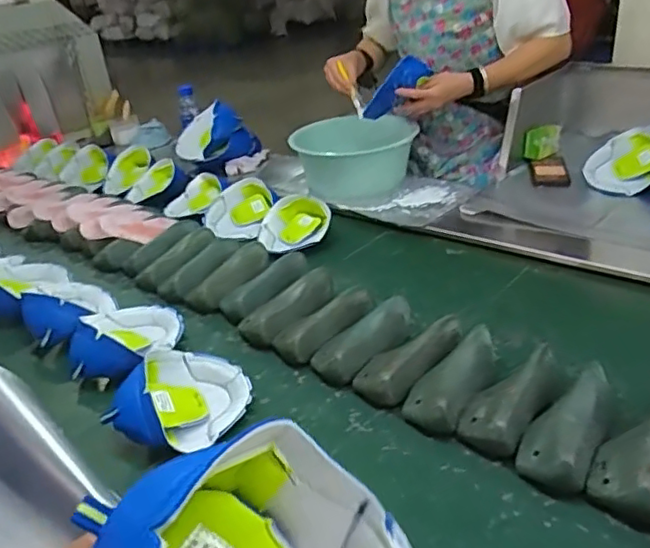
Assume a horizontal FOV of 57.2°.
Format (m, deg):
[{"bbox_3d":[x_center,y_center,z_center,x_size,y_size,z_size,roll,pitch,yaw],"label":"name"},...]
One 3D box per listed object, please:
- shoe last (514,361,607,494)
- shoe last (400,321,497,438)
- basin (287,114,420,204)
[{"bbox_3d":[0.284,0.174,0.702,0.082,0.061,0.181,12,34,30],"label":"shoe last"},{"bbox_3d":[0.176,0.137,0.806,0.079,0.053,0.175,16,37,35],"label":"shoe last"},{"bbox_3d":[0.074,-0.292,1.489,0.312,0.136,0.289,-5,29,2],"label":"basin"}]

